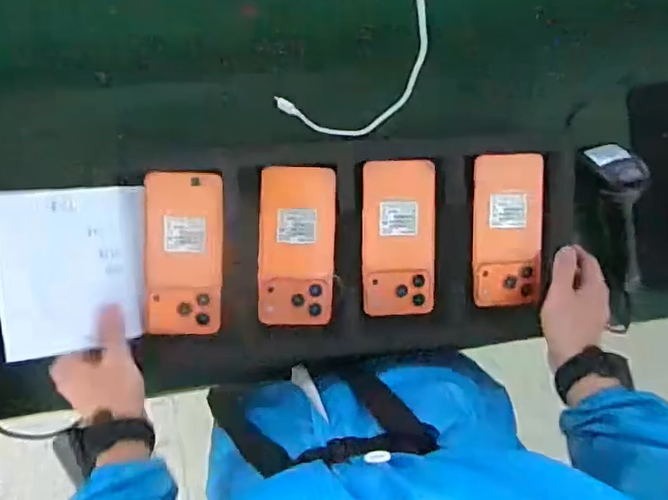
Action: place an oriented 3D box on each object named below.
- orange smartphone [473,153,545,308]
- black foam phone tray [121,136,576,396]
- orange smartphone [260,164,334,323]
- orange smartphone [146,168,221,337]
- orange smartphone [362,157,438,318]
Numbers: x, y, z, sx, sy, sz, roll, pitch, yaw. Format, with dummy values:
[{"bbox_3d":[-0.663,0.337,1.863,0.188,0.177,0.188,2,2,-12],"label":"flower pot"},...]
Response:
[{"bbox_3d":[0.191,-0.020,0.677,0.077,0.007,0.165,-2,99,-5],"label":"orange smartphone"},{"bbox_3d":[0.033,0.003,0.652,0.454,0.034,0.231,-5,99,-4],"label":"black foam phone tray"},{"bbox_3d":[-0.038,-0.003,0.648,0.078,0.006,0.163,1,99,-5],"label":"orange smartphone"},{"bbox_3d":[-0.152,0.005,0.632,0.076,0.013,0.163,0,99,-5],"label":"orange smartphone"},{"bbox_3d":[0.070,-0.012,0.661,0.077,0.009,0.164,-1,99,-5],"label":"orange smartphone"}]

